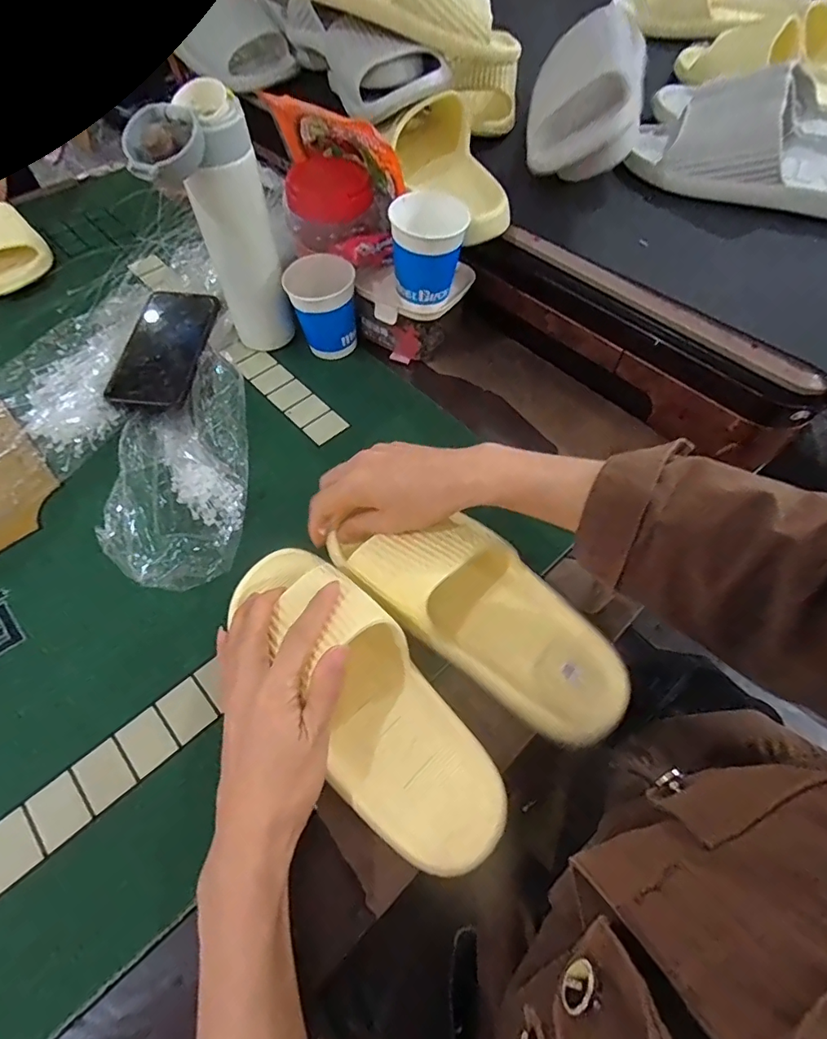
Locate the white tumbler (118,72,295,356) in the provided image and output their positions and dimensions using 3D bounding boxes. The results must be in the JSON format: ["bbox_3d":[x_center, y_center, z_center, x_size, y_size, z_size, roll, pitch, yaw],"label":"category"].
[{"bbox_3d":[-0.170,-0.243,0.462,0.093,0.220,0.081,-14,60,-9],"label":"white tumbler"}]

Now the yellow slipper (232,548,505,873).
[{"bbox_3d":[-0.036,0.110,0.336,0.084,0.065,0.248,-32,70,-19],"label":"yellow slipper"}]

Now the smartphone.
[{"bbox_3d":[-0.261,-0.184,0.527,0.080,0.006,0.166,5,60,-4],"label":"smartphone"}]

